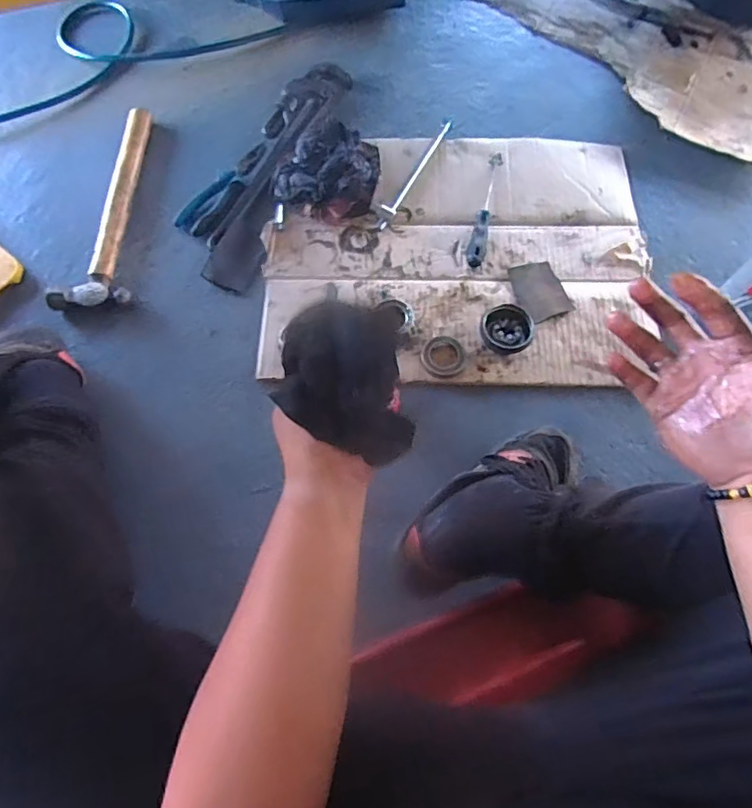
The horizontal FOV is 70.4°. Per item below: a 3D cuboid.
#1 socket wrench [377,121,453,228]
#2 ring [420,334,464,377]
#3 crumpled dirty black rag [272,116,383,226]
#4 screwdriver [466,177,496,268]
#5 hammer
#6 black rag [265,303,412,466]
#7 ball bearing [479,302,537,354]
[{"bbox_3d":[0.065,-0.381,0.866,0.021,0.023,0.239,28,72,13],"label":"socket wrench"},{"bbox_3d":[0.095,-0.069,0.753,0.060,0.011,0.060,-1,68,2],"label":"ring"},{"bbox_3d":[-0.069,-0.377,0.852,0.157,0.054,0.169,25,72,12],"label":"crumpled dirty black rag"},{"bbox_3d":[0.168,-0.288,0.829,0.025,0.023,0.169,14,70,8],"label":"screwdriver"},{"bbox_3d":[-0.442,-0.326,0.869,0.120,0.032,0.390,-4,68,1],"label":"hammer"},{"bbox_3d":[-0.025,-0.018,0.432,0.098,0.055,0.135,-6,68,0],"label":"black rag"},{"bbox_3d":[0.183,-0.102,0.743,0.073,0.037,0.072,24,71,11],"label":"ball bearing"}]

